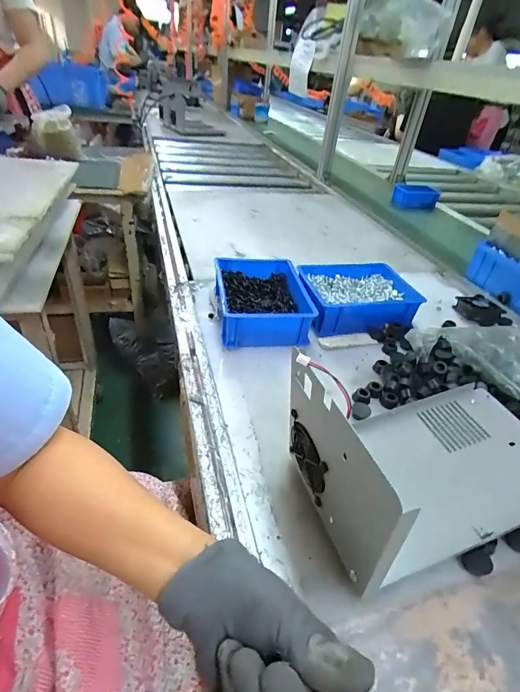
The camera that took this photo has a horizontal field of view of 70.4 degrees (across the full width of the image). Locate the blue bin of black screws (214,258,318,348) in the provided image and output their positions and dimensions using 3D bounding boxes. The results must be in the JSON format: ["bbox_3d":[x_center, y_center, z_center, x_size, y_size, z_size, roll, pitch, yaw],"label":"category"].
[{"bbox_3d":[0.002,-0.080,0.633,0.141,0.065,0.200,-2,38,-11],"label":"blue bin of black screws"}]

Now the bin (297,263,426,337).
[{"bbox_3d":[0.172,-0.087,0.674,0.201,0.064,0.169,-4,39,-14],"label":"bin"}]

